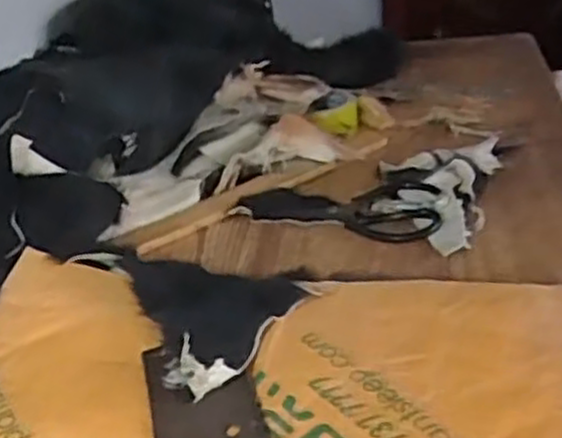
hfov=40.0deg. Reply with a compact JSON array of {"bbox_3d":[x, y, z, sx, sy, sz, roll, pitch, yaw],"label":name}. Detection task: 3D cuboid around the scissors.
[{"bbox_3d":[0.073,-0.019,0.951,0.250,0.026,0.096,7,33,23],"label":"scissors"}]

